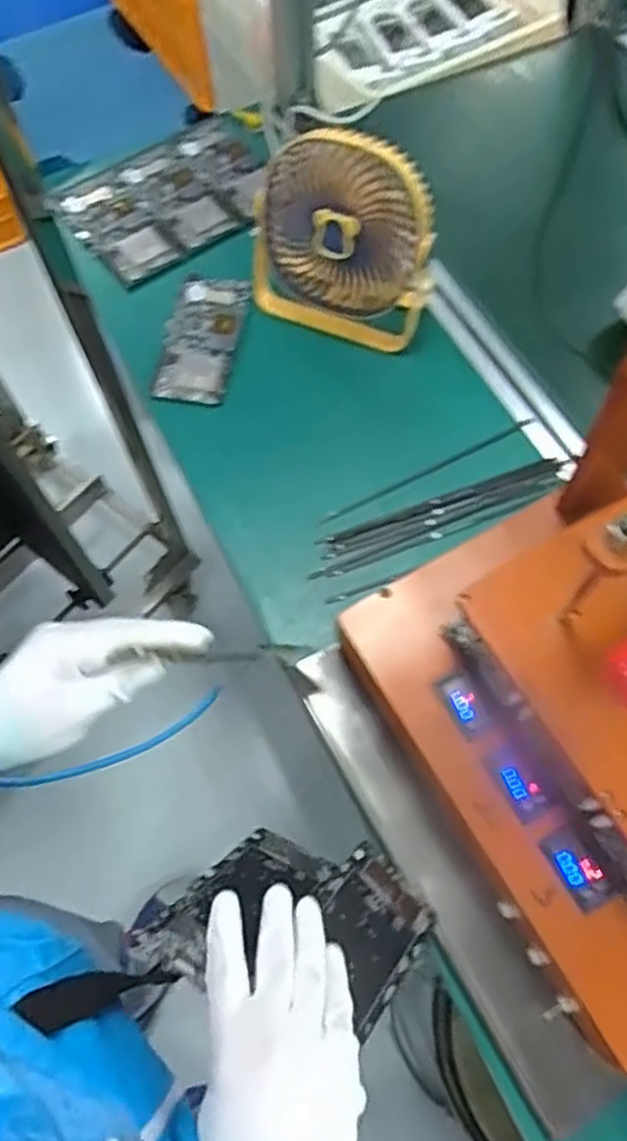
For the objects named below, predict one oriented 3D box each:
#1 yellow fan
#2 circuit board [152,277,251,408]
[{"bbox_3d":[0.023,-0.296,0.680,0.165,0.162,0.074,24,68,13],"label":"yellow fan"},{"bbox_3d":[-0.109,-0.226,0.727,0.070,0.020,0.142,7,66,6],"label":"circuit board"}]

